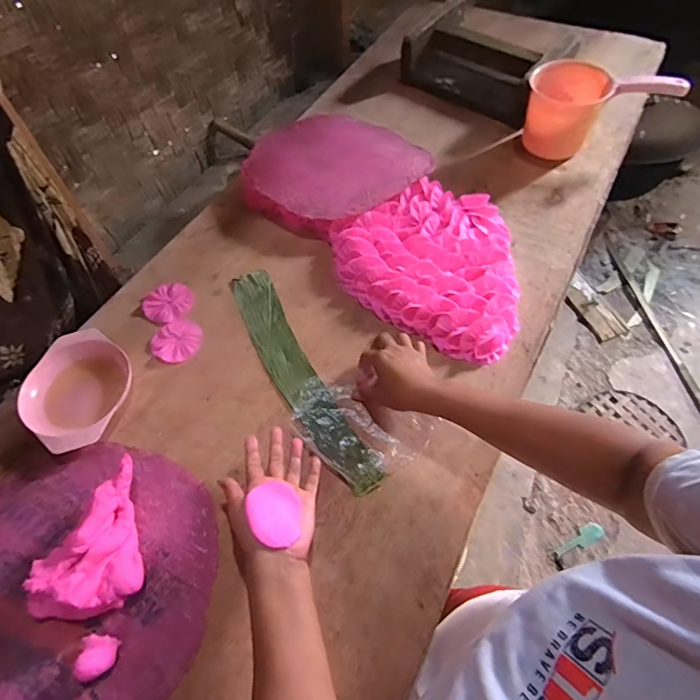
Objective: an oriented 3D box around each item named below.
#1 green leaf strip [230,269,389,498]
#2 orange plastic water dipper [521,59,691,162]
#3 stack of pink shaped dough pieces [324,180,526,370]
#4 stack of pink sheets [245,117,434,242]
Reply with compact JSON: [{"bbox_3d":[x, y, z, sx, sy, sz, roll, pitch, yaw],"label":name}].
[{"bbox_3d":[-0.080,0.027,0.659,0.069,0.009,0.404,-26,61,-13],"label":"green leaf strip"},{"bbox_3d":[0.449,-0.428,0.839,0.248,0.133,0.114,21,62,15],"label":"orange plastic water dipper"},{"bbox_3d":[0.143,-0.159,0.743,0.339,0.041,0.296,31,65,20],"label":"stack of pink shaped dough pieces"},{"bbox_3d":[-0.027,-0.342,0.857,0.310,0.051,0.292,25,63,17],"label":"stack of pink sheets"}]

